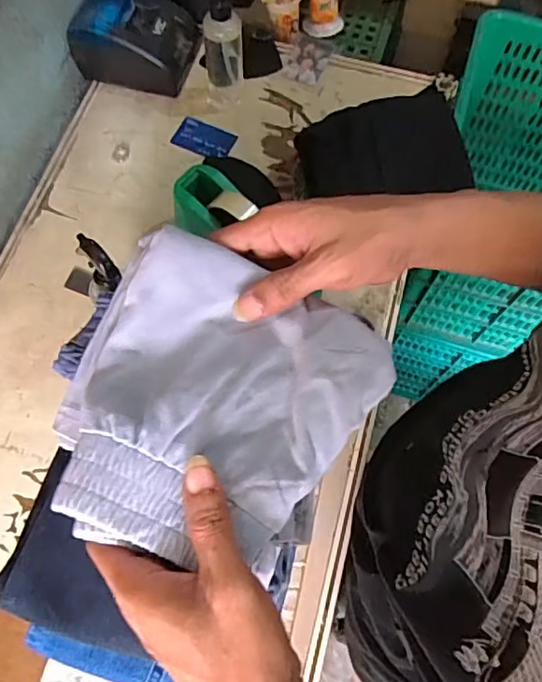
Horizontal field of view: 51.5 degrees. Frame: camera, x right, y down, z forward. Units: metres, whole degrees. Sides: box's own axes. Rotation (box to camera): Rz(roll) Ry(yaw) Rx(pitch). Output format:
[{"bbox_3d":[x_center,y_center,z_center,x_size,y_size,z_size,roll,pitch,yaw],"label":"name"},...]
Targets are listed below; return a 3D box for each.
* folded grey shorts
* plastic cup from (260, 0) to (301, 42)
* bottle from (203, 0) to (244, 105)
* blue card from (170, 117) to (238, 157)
[{"bbox_3d":[-0.031,0.033,0.308,0.161,0.042,0.164,22,69,8],"label":"folded grey shorts"},{"bbox_3d":[0.018,-0.538,0.913,0.068,0.067,0.065,0,68,-1],"label":"plastic cup"},{"bbox_3d":[-0.063,-0.384,0.741,0.050,0.144,0.051,-2,68,-2],"label":"bottle"},{"bbox_3d":[-0.095,-0.288,0.800,0.083,0.006,0.051,27,75,10],"label":"blue card"}]

